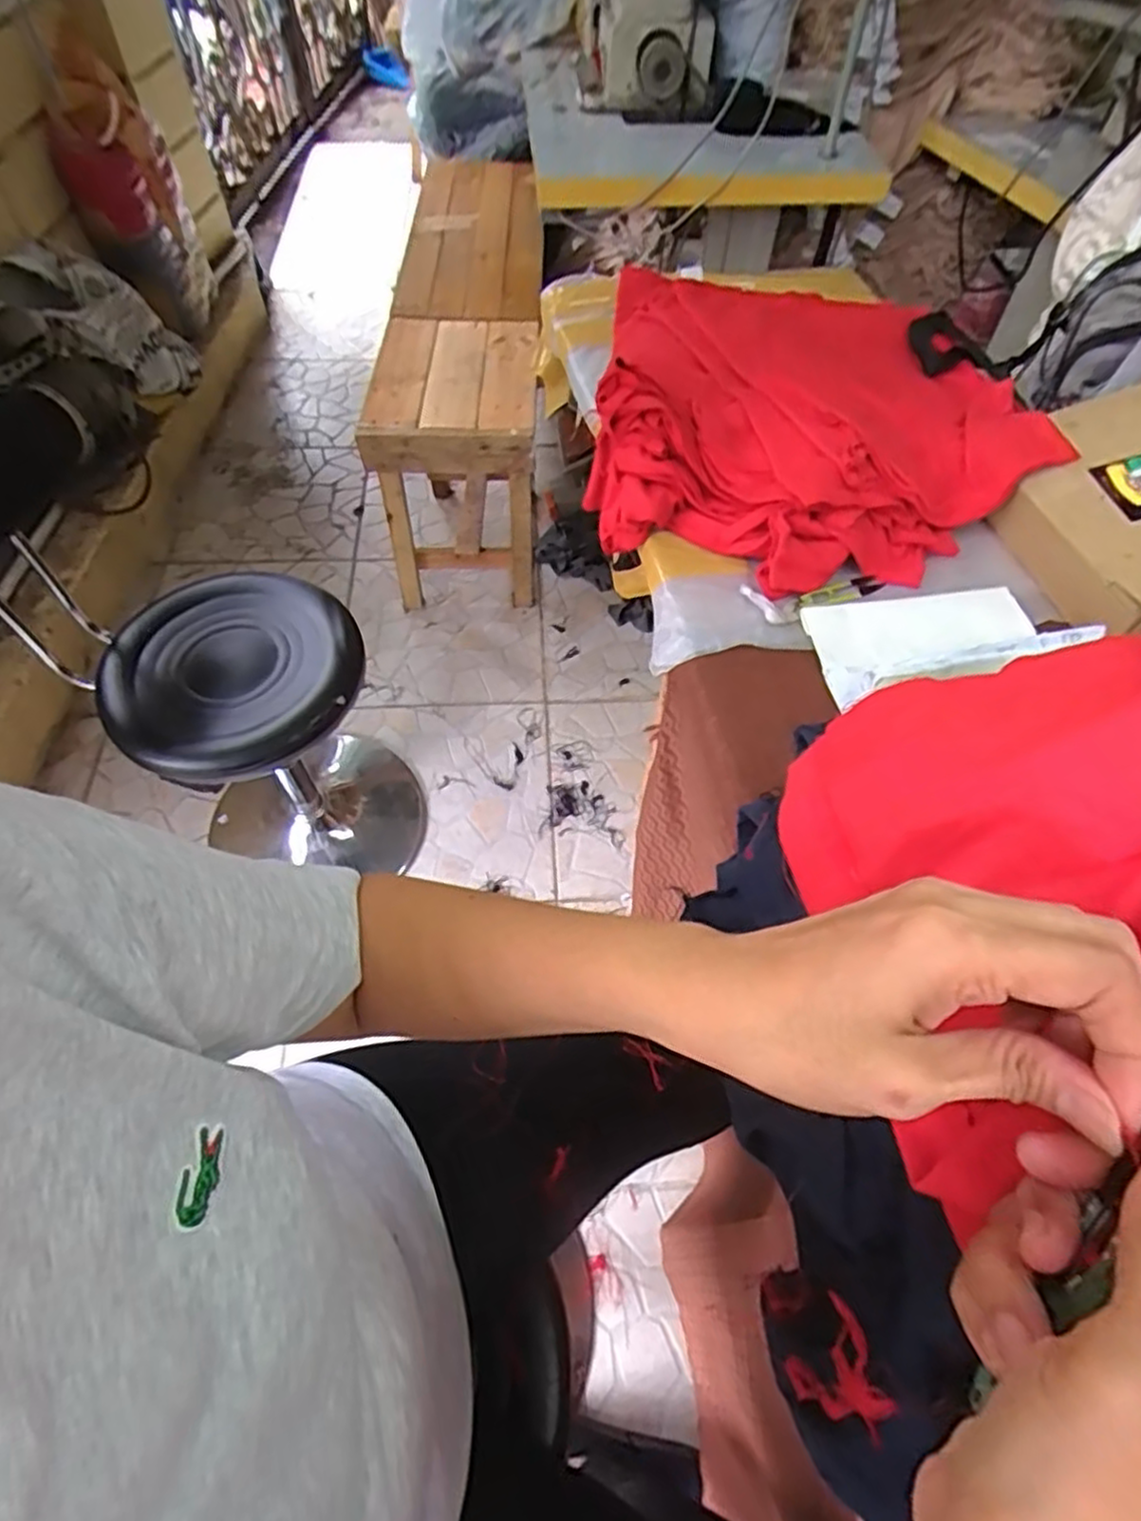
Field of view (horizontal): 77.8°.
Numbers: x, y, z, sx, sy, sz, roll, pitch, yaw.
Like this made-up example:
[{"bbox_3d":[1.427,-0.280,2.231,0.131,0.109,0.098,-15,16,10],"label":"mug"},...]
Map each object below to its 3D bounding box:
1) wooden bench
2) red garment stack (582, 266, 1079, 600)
[{"bbox_3d":[-0.221,-0.926,1.632,0.289,0.410,1.125,1,59,-2],"label":"wooden bench"},{"bbox_3d":[0.268,-0.421,0.813,0.456,0.108,0.572,8,59,2],"label":"red garment stack"}]

